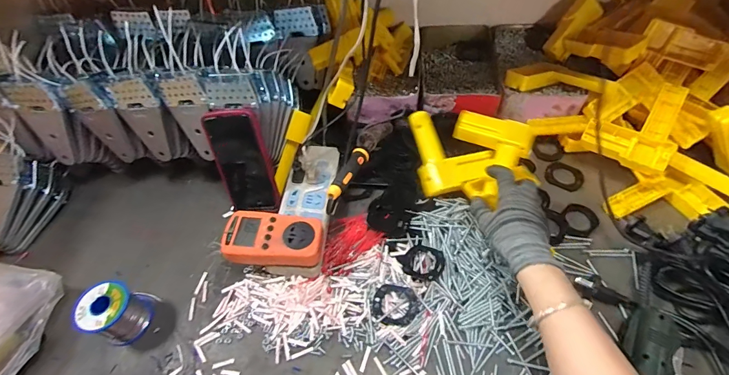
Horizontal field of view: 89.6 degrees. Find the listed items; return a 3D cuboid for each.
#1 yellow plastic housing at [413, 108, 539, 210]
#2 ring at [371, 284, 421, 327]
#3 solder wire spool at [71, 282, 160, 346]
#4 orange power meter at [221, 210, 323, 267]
[{"bbox_3d":[0.159,-0.047,0.567,0.190,0.062,0.135,12,56,13],"label":"yellow plastic housing"},{"bbox_3d":[0.042,0.153,0.482,0.059,0.010,0.052,12,56,13],"label":"ring"},{"bbox_3d":[-0.326,0.162,0.483,0.063,0.065,0.069,-2,54,3],"label":"solder wire spool"},{"bbox_3d":[-0.121,0.068,0.497,0.126,0.032,0.071,-2,54,3],"label":"orange power meter"}]

